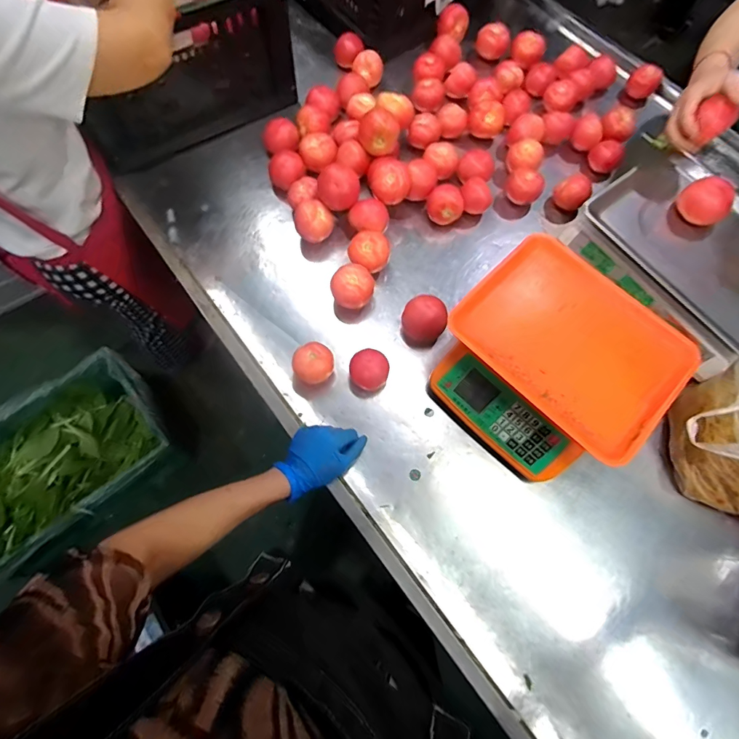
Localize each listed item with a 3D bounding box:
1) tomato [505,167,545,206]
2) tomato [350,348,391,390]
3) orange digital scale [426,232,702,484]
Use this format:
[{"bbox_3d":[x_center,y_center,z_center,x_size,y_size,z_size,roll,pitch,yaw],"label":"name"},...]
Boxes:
[{"bbox_3d":[0.289,-0.338,0.781,0.067,0.059,0.058,25,71,9],"label":"tomato"},{"bbox_3d":[0.000,0.003,0.657,0.058,0.054,0.053,0,69,0],"label":"tomato"},{"bbox_3d":[0.267,-0.007,0.619,0.288,0.130,0.281,42,74,15],"label":"orange digital scale"}]

